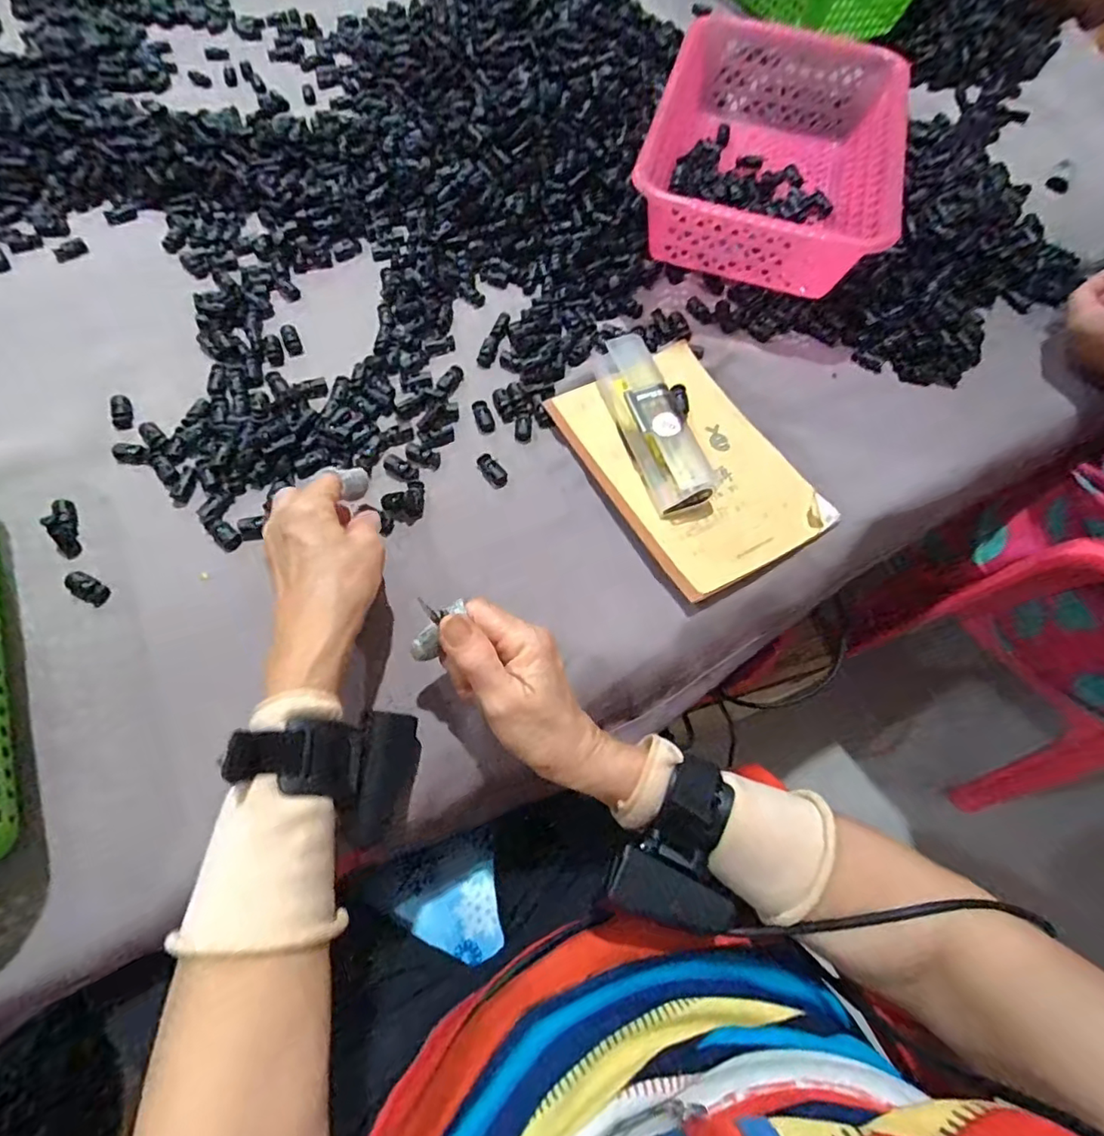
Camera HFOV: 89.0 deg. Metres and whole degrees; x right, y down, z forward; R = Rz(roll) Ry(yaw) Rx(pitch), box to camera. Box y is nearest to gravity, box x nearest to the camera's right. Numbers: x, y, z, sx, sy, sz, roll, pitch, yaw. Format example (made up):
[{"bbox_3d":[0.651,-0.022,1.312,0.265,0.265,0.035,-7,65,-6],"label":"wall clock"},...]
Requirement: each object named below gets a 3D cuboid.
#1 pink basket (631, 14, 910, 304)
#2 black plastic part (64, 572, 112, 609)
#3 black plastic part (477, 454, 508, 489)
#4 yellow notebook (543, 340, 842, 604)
[{"bbox_3d":[0.204,-0.381,0.544,0.215,0.100,0.294,17,65,5],"label":"pink basket"},{"bbox_3d":[-0.318,0.014,0.384,0.029,0.010,0.015,24,66,8],"label":"black plastic part"},{"bbox_3d":[-0.048,-0.079,0.452,0.015,0.005,0.031,-34,71,-17],"label":"black plastic part"},{"bbox_3d":[0.107,-0.085,0.459,0.141,0.023,0.209,-26,69,-15],"label":"yellow notebook"}]

